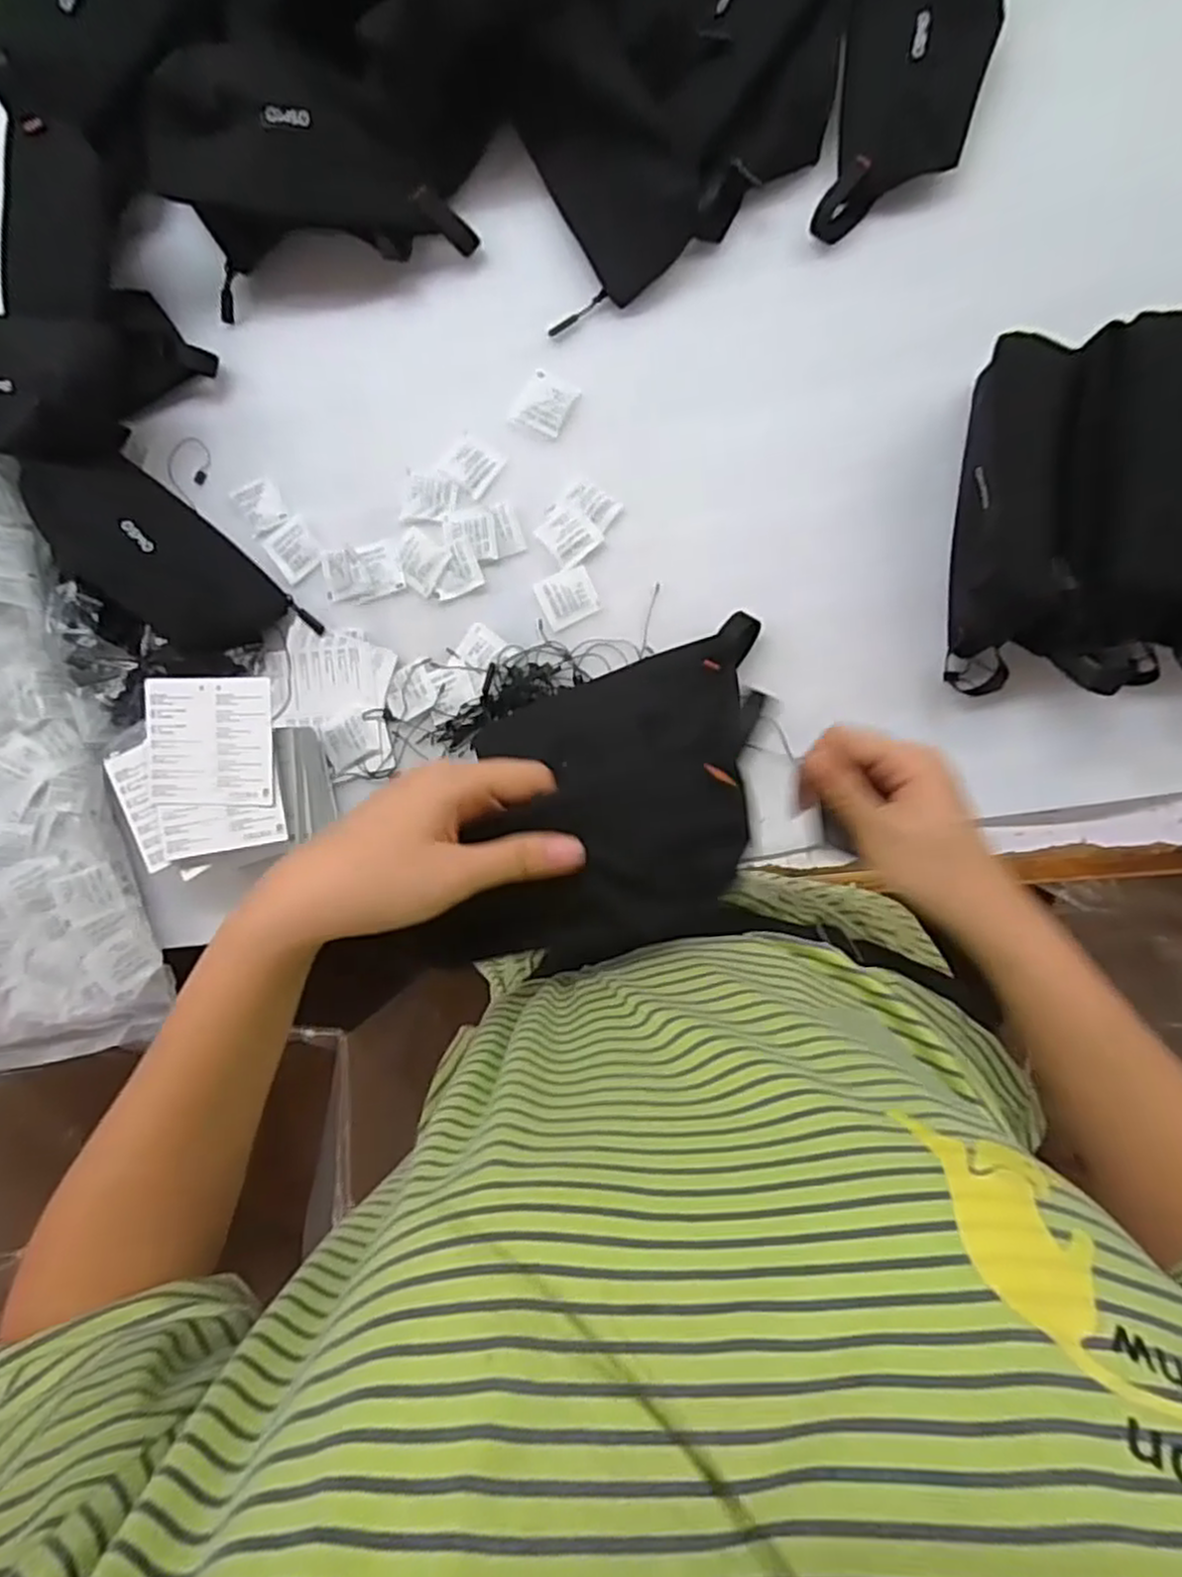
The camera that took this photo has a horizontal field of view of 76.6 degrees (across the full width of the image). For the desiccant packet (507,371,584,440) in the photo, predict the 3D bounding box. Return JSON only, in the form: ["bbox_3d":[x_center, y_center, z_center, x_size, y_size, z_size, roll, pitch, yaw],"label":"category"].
[{"bbox_3d":[-0.035,-0.288,0.559,0.042,0.004,0.042,32,95,5],"label":"desiccant packet"}]

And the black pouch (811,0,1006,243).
[{"bbox_3d":[0.219,-0.489,0.509,0.094,0.032,0.203,9,93,6],"label":"black pouch"}]

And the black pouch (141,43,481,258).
[{"bbox_3d":[-0.191,-0.443,0.524,0.214,0.048,0.093,8,93,-14],"label":"black pouch"}]

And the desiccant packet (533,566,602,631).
[{"bbox_3d":[-0.017,-0.143,0.557,0.040,0.004,0.038,-25,89,7],"label":"desiccant packet"}]

